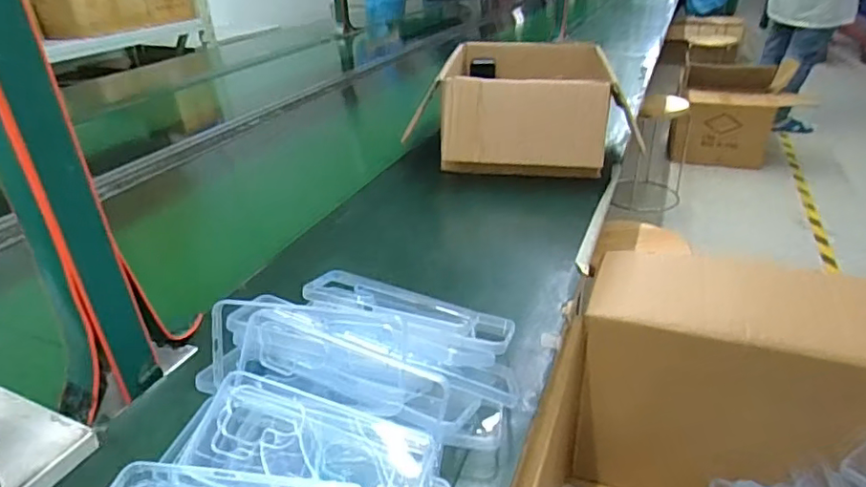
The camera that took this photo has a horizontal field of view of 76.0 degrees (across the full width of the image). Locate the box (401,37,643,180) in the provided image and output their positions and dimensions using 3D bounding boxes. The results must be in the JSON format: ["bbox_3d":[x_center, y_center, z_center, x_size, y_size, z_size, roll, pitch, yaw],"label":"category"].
[{"bbox_3d":[0.162,-0.256,1.046,0.304,0.161,0.361,4,30,10],"label":"box"}]

